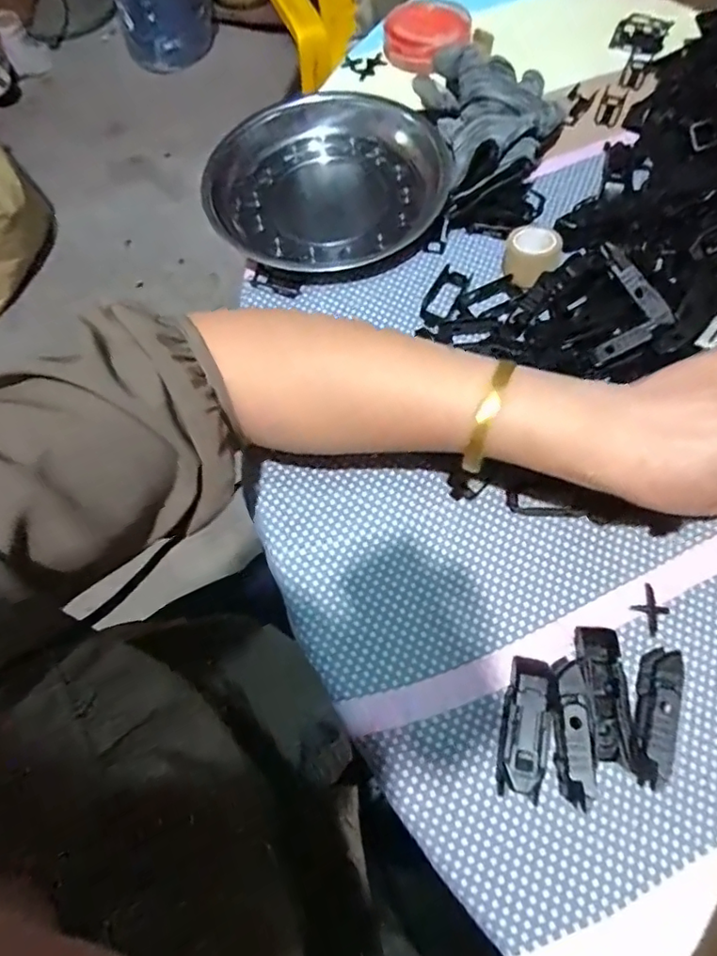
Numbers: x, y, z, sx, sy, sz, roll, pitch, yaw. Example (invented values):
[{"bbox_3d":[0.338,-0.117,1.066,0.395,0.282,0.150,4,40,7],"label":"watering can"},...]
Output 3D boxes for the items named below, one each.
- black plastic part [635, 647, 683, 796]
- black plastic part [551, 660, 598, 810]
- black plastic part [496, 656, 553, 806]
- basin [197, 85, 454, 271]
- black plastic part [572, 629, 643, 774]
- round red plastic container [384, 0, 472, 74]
[{"bbox_3d":[0.149,0.119,0.284,0.015,0.023,0.065,17,69,9],"label":"black plastic part"},{"bbox_3d":[0.106,0.126,0.283,0.017,0.022,0.066,3,67,4],"label":"black plastic part"},{"bbox_3d":[0.085,0.126,0.289,0.025,0.015,0.066,5,68,5],"label":"black plastic part"},{"bbox_3d":[-0.021,-0.228,0.440,0.173,0.050,0.174,-1,67,2],"label":"basin"},{"bbox_3d":[0.128,0.113,0.292,0.019,0.015,0.068,-2,67,2],"label":"black plastic part"},{"bbox_3d":[0.062,-0.400,0.513,0.075,0.025,0.065,5,66,7],"label":"round red plastic container"}]

